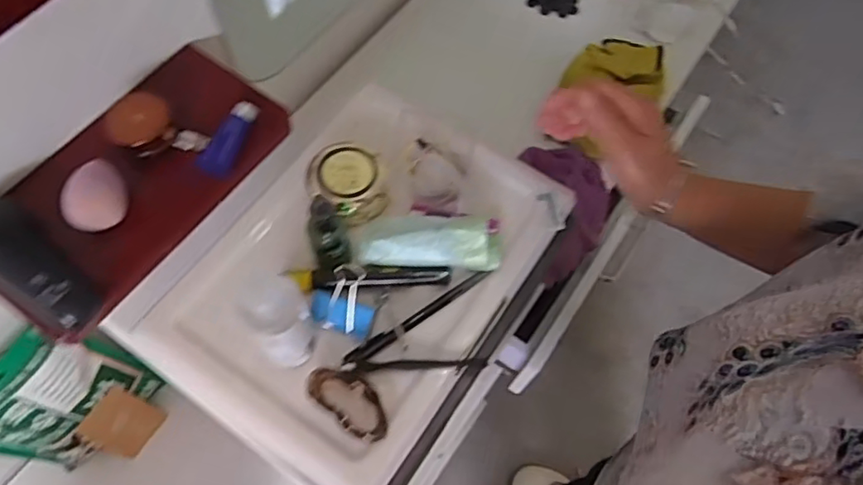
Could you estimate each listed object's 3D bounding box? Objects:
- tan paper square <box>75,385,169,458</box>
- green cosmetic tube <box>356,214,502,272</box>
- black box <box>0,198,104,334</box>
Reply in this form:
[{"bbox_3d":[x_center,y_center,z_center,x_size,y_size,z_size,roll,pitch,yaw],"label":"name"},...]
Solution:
[{"bbox_3d":[-0.374,0.220,0.728,0.076,0.084,0.007,-52,39,-3],"label":"tan paper square"},{"bbox_3d":[0.000,-0.006,0.495,0.113,0.028,0.047,4,65,-1],"label":"green cosmetic tube"},{"bbox_3d":[-0.292,0.016,0.440,0.115,0.027,0.048,31,67,11],"label":"black box"}]

